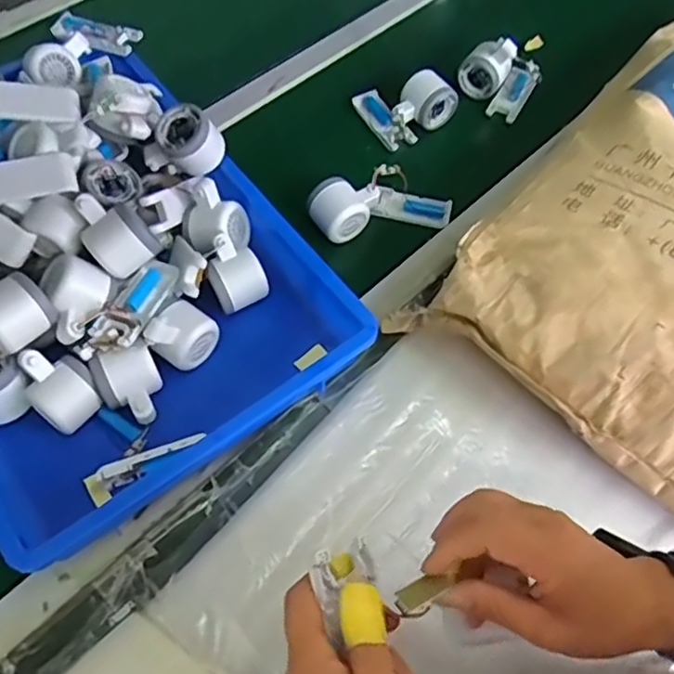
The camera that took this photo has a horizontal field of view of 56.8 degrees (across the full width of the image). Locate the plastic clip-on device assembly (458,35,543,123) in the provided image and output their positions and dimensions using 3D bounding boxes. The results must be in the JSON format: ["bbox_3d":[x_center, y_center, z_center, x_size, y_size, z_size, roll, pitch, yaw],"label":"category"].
[{"bbox_3d":[0.220,-0.354,0.834,0.075,0.079,0.104,-38,69,-22],"label":"plastic clip-on device assembly"}]

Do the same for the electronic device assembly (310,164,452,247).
[{"bbox_3d":[0.051,-0.155,0.732,0.168,0.052,0.065,-12,63,-10],"label":"electronic device assembly"}]

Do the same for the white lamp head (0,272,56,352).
[{"bbox_3d":[-0.299,-0.026,0.570,0.082,0.055,0.058,42,66,18],"label":"white lamp head"}]

